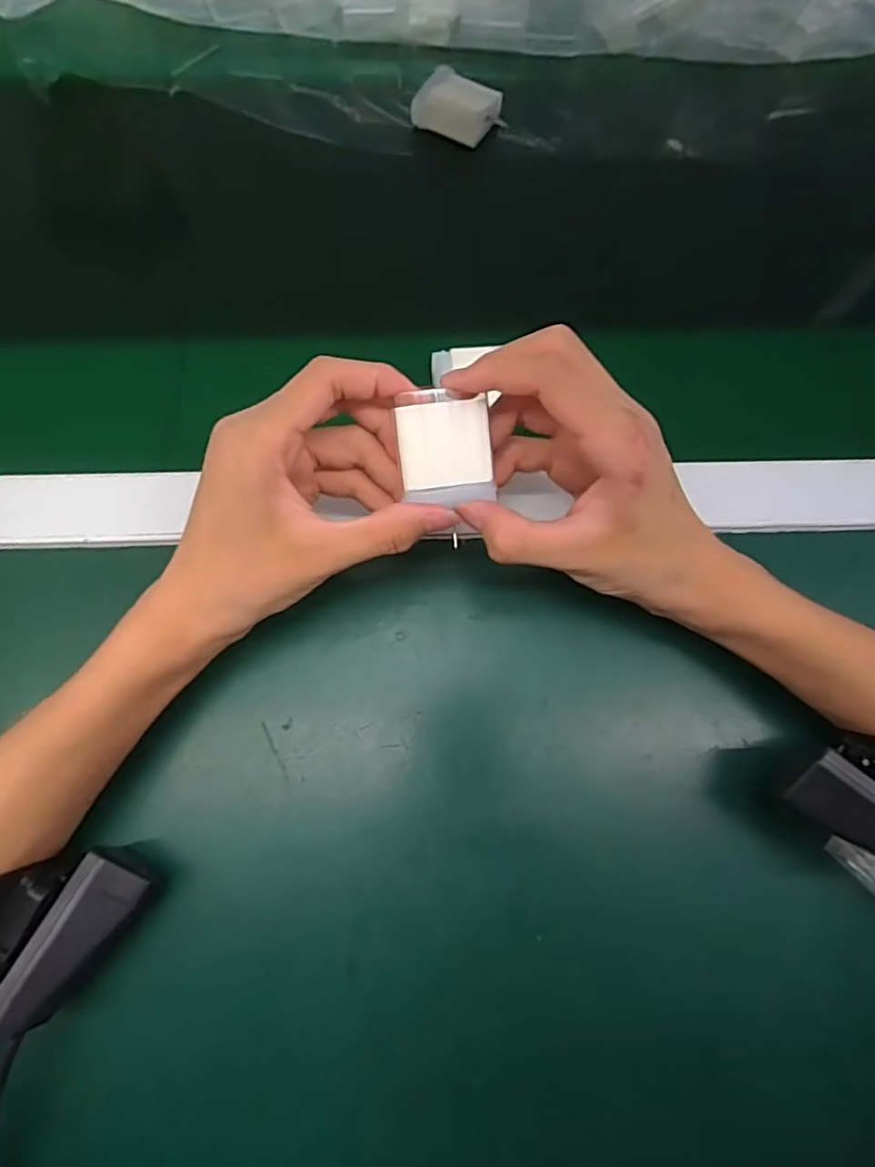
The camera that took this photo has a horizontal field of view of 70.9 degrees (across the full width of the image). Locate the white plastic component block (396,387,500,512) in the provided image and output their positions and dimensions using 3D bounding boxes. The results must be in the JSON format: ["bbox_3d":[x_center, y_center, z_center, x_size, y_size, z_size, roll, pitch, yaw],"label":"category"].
[{"bbox_3d":[0.004,-0.059,0.265,0.038,0.005,0.048,-9,100,-5],"label":"white plastic component block"}]

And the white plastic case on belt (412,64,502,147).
[{"bbox_3d":[0.014,-0.318,0.407,0.052,0.020,0.041,27,75,6],"label":"white plastic case on belt"}]

